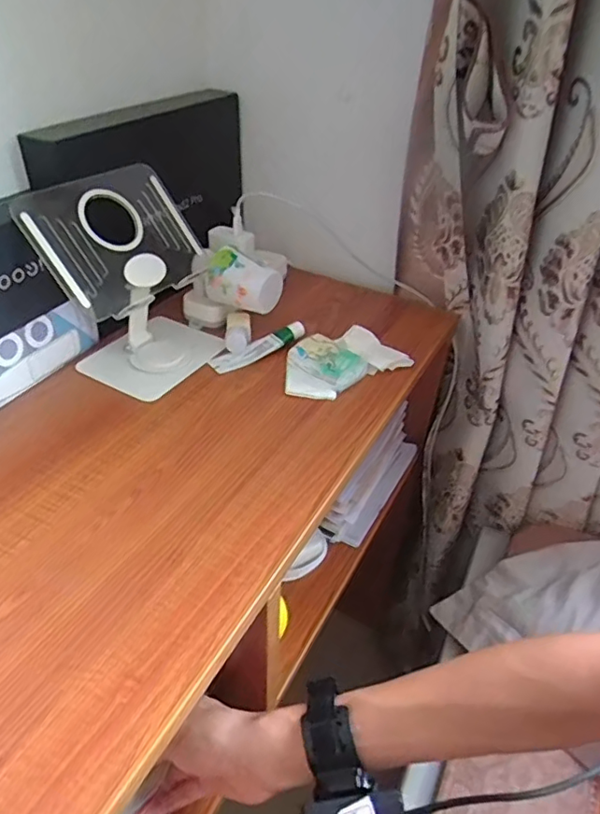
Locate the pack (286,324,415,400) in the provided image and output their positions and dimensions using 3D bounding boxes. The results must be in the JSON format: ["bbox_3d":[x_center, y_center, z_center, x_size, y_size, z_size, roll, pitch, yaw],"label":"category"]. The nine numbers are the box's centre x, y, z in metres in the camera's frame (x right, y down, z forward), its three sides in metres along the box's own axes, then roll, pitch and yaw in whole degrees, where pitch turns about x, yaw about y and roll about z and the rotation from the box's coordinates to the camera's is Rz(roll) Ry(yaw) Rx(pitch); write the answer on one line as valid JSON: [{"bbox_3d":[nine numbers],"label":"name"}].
[{"bbox_3d":[0.043,-0.051,0.600,0.131,0.023,0.077,-23,46,-29],"label":"pack"}]

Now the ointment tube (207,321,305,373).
[{"bbox_3d":[-0.044,-0.070,0.618,0.115,0.017,0.026,-20,44,-26],"label":"ointment tube"}]

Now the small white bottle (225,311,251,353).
[{"bbox_3d":[-0.069,-0.083,0.623,0.027,0.026,0.046,-1,39,-6],"label":"small white bottle"}]

